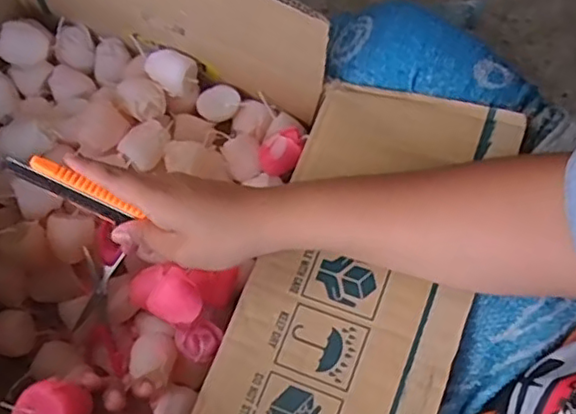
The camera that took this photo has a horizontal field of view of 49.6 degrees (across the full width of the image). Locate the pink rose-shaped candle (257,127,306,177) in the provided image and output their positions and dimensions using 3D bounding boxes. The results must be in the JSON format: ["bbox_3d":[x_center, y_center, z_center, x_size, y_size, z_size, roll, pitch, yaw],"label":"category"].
[{"bbox_3d":[-0.006,-0.048,0.543,0.039,0.027,0.034,-21,76,-8],"label":"pink rose-shaped candle"}]

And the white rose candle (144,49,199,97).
[{"bbox_3d":[-0.102,-0.120,0.549,0.041,0.026,0.031,36,76,8],"label":"white rose candle"}]

